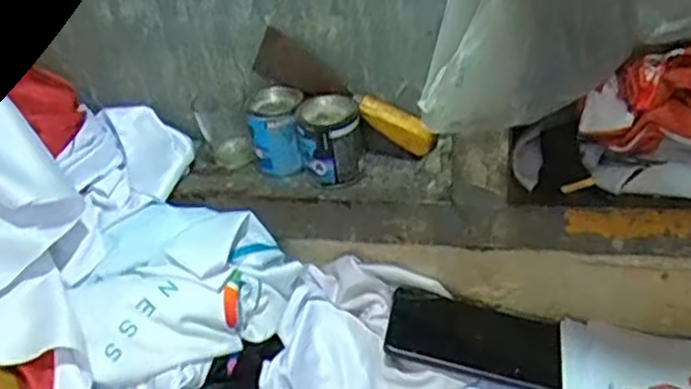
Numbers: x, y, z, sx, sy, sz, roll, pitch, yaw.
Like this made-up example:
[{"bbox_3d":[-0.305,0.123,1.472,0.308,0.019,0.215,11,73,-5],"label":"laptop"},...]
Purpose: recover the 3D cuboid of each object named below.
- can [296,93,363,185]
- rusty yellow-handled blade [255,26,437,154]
[{"bbox_3d":[-0.011,-0.045,0.615,0.049,0.065,0.048,-5,34,3],"label":"can"},{"bbox_3d":[0.000,-0.087,0.620,0.167,0.047,0.011,29,41,8],"label":"rusty yellow-handled blade"}]

